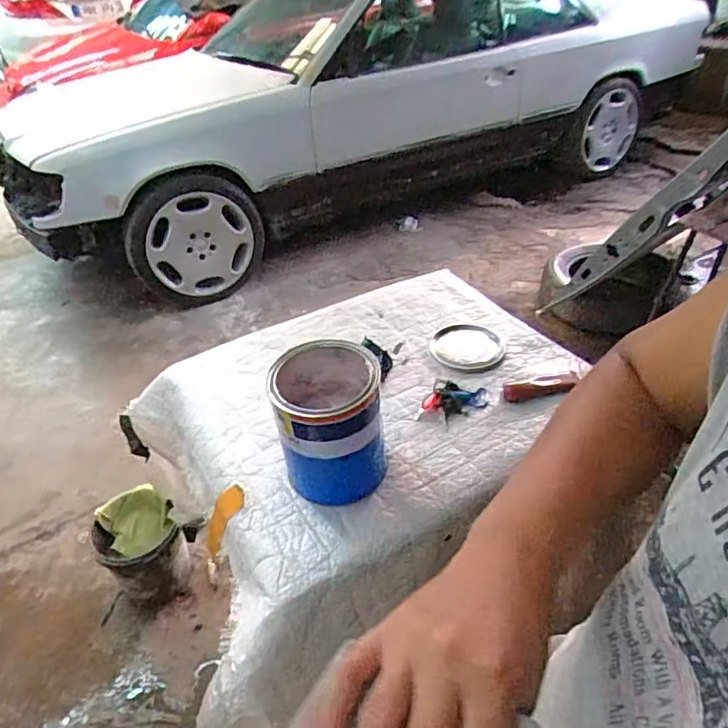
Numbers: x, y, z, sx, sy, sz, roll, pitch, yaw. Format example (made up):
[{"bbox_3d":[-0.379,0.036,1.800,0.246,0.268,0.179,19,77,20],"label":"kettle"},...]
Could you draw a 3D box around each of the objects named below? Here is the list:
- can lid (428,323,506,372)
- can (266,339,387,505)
[{"bbox_3d":[0.214,-0.036,1.197,0.146,0.010,0.155,-3,38,3],"label":"can lid"},{"bbox_3d":[-0.051,0.092,0.894,0.157,0.195,0.149,-3,38,3],"label":"can"}]

